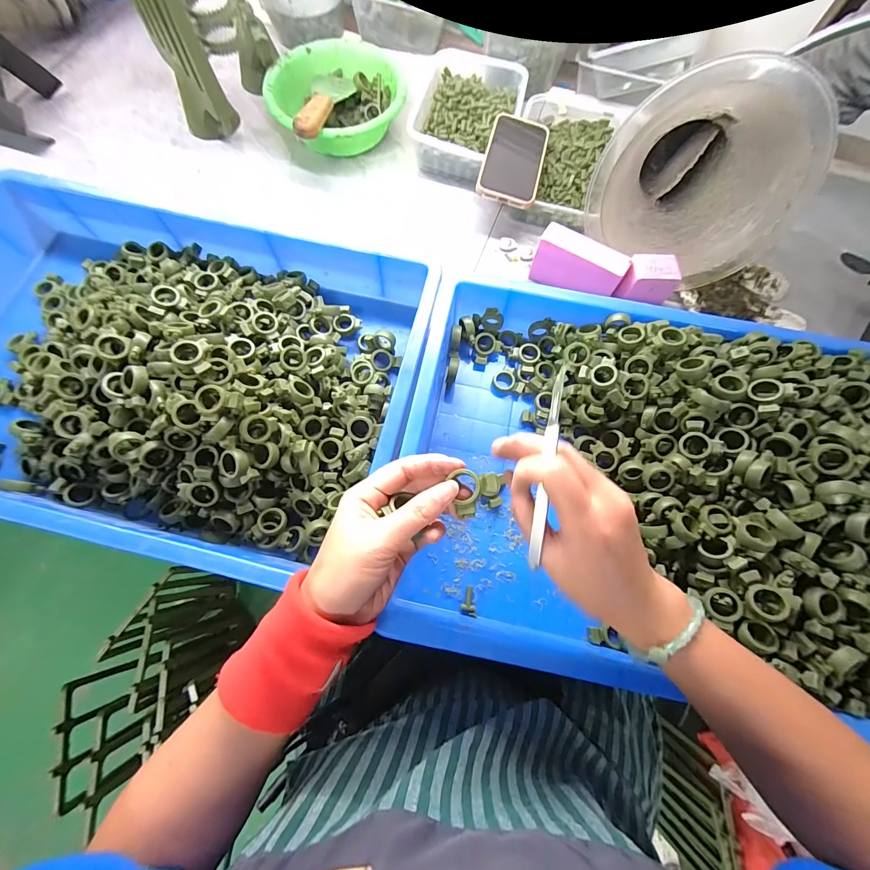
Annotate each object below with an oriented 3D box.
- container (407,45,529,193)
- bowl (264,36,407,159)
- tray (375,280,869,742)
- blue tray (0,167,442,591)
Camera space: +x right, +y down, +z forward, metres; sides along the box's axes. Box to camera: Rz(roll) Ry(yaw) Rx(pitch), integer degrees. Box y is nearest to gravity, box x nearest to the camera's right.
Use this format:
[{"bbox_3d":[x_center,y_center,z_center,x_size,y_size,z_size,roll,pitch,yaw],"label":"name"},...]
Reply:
[{"bbox_3d":[0.054,-0.495,0.573,0.145,0.059,0.217,14,72,3],"label":"container"},{"bbox_3d":[-0.150,-0.501,0.561,0.185,0.067,0.187,0,72,-1],"label":"bowl"},{"bbox_3d":[0.245,0.050,0.370,0.558,0.104,0.386,12,72,2],"label":"tray"},{"bbox_3d":[-0.298,-0.080,0.403,0.554,0.101,0.365,13,72,3],"label":"blue tray"}]

